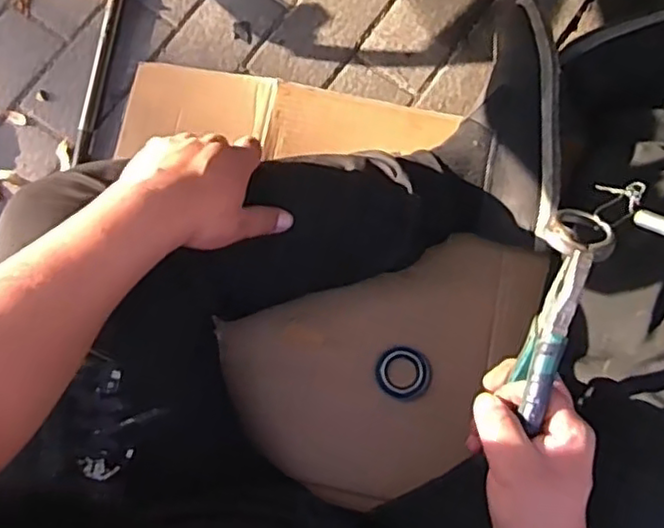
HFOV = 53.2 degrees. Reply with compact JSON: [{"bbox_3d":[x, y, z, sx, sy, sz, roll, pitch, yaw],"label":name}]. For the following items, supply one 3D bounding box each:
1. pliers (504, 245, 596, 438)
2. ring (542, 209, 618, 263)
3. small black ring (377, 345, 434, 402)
[{"bbox_3d":[0.162,0.053,0.498,0.020,0.040,0.130,18,95,4],"label":"pliers"},{"bbox_3d":[0.188,-0.022,0.503,0.049,0.013,0.049,4,51,-6],"label":"ring"},{"bbox_3d":[0.080,0.121,0.732,0.061,0.014,0.055,20,79,4],"label":"small black ring"}]

